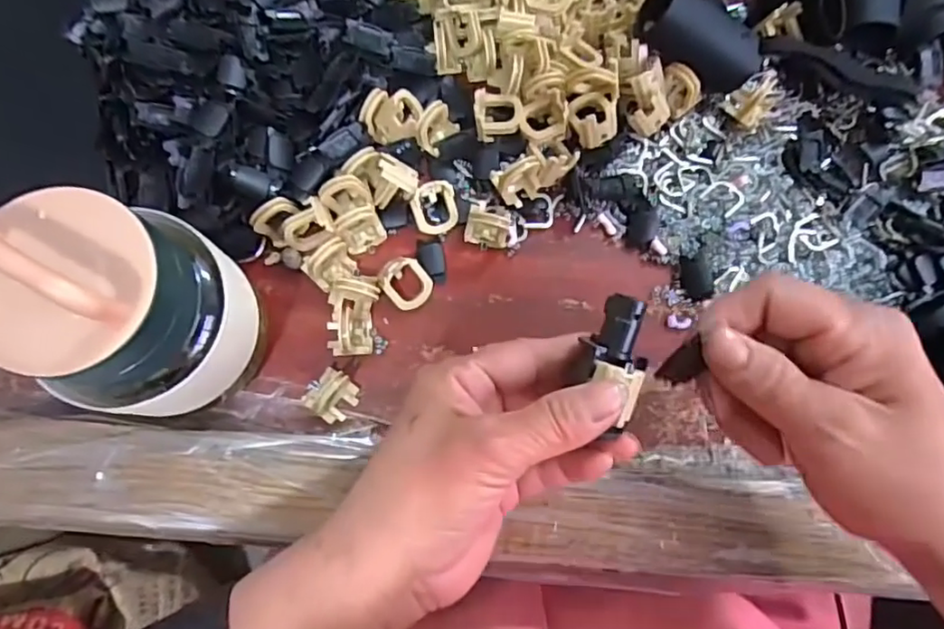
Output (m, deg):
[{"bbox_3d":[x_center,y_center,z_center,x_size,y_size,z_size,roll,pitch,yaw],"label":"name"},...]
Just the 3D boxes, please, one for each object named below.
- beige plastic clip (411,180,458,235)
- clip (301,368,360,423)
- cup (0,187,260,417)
[{"bbox_3d":[-0.018,-0.053,0.302,0.025,0.005,0.025,-9,115,-21],"label":"beige plastic clip"},{"bbox_3d":[-0.066,0.038,0.287,0.022,0.008,0.022,38,81,5],"label":"clip"},{"bbox_3d":[-0.122,-0.003,0.216,0.064,0.115,0.067,0,80,-1],"label":"cup"}]

